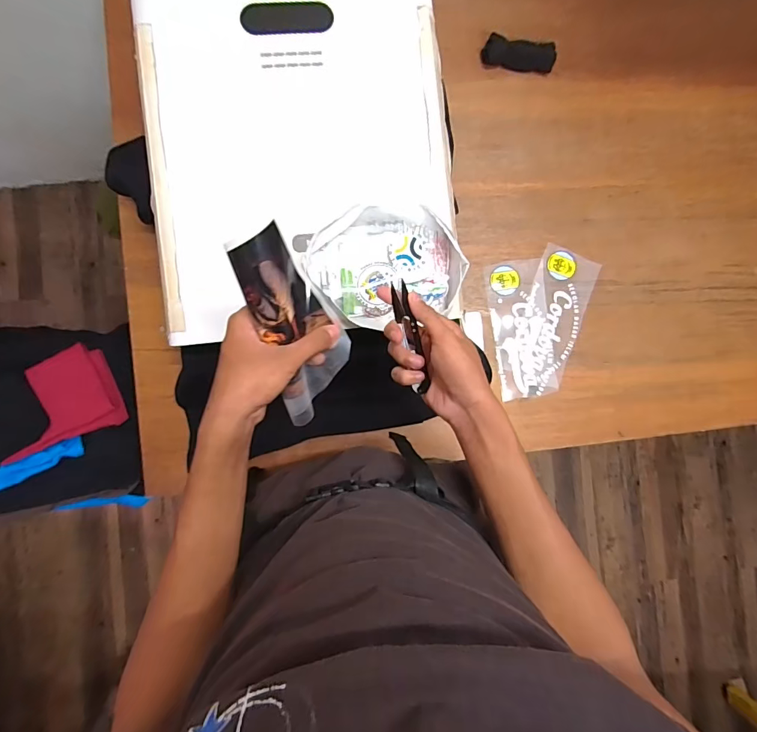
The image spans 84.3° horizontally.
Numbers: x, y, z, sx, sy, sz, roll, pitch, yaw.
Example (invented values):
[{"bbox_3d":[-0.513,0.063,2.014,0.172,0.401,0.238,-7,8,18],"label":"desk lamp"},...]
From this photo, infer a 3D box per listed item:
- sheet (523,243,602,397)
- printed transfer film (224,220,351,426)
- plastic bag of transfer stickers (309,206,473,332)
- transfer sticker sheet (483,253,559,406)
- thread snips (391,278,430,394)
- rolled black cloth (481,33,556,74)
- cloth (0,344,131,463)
[{"bbox_3d":[0.321,-0.079,0.763,0.106,0.008,0.262,18,88,-4],"label":"sheet"},{"bbox_3d":[-0.074,-0.034,0.399,0.077,0.028,0.197,-19,125,-5],"label":"printed transfer film"},{"bbox_3d":[0.011,-0.126,0.540,0.191,0.046,0.162,-22,95,-7],"label":"plastic bag of transfer stickers"},{"bbox_3d":[0.259,-0.066,0.758,0.108,0.007,0.244,-6,89,-5],"label":"transfer sticker sheet"},{"bbox_3d":[0.034,-0.030,0.447,0.019,0.015,0.119,-16,95,-5],"label":"thread snips"},{"bbox_3d":[0.254,-0.564,0.755,0.128,0.023,0.049,5,87,-6],"label":"rolled black cloth"},{"bbox_3d":[-0.657,0.069,0.846,0.224,0.054,0.178,-20,90,-7],"label":"cloth"}]

